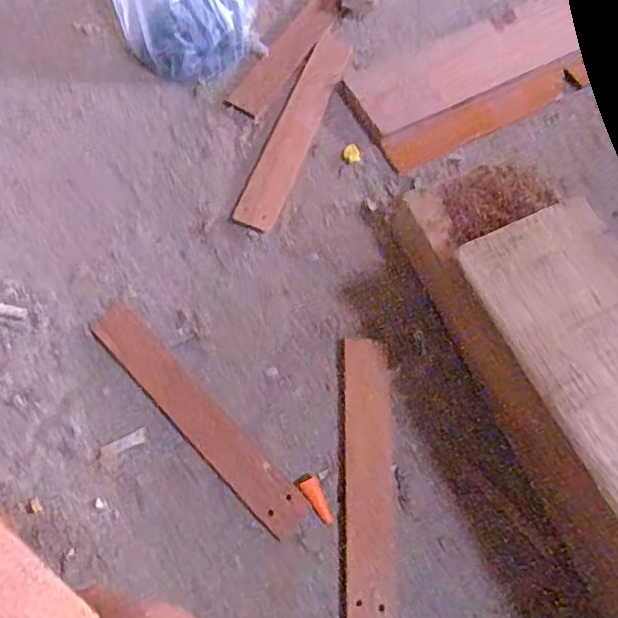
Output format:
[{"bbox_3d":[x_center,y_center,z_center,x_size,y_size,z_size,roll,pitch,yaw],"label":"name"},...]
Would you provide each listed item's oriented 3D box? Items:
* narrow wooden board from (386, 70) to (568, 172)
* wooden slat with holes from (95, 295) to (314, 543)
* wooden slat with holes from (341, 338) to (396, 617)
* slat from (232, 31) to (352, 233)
[{"bbox_3d":[0.174,-0.191,0.591,0.214,0.015,0.042,-25,69,-12],"label":"narrow wooden board"},{"bbox_3d":[-0.090,0.083,0.471,0.038,0.007,0.229,-42,73,-18],"label":"wooden slat with holes"},{"bbox_3d":[0.045,0.126,0.454,0.040,0.011,0.213,2,66,0],"label":"wooden slat with holes"},{"bbox_3d":[-0.012,-0.175,0.565,0.040,0.006,0.238,18,67,7],"label":"slat"}]

